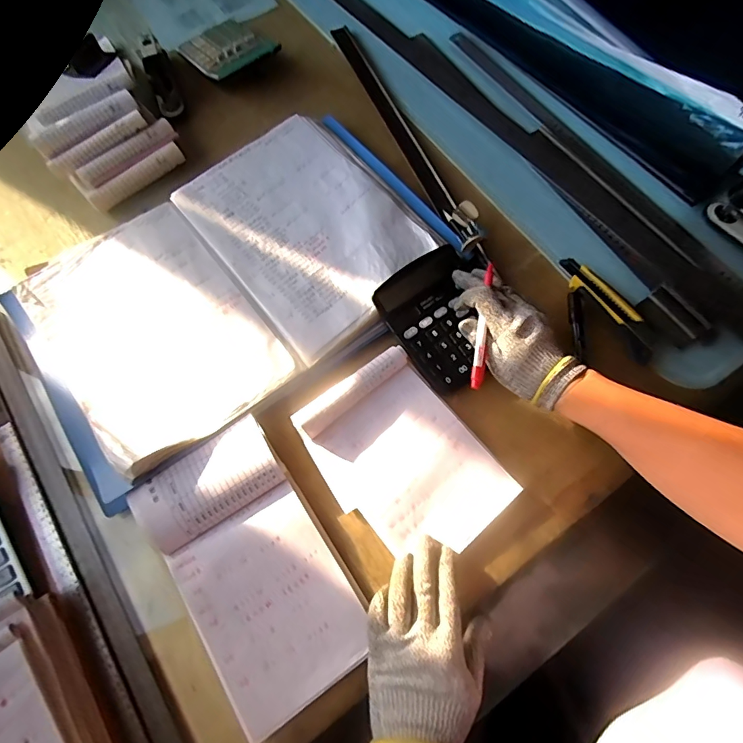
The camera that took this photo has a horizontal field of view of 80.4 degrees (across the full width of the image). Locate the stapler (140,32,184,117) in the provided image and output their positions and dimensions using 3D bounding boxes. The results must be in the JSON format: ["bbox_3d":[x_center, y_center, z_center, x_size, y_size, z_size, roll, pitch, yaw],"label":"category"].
[{"bbox_3d":[-0.308,-0.435,0.639,0.033,0.058,0.114,-21,73,-6],"label":"stapler"}]

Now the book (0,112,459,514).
[{"bbox_3d":[-0.160,-0.120,0.526,0.479,0.033,0.311,-37,73,-10],"label":"book"}]

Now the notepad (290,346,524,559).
[{"bbox_3d":[0.033,0.089,0.452,0.145,0.018,0.203,-38,79,-8],"label":"notepad"}]

